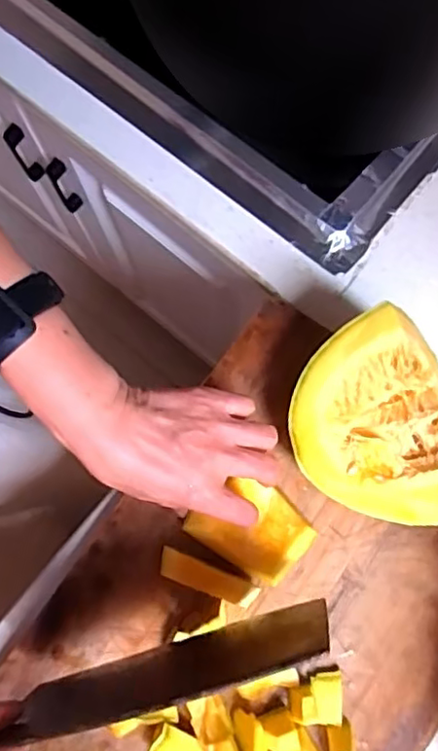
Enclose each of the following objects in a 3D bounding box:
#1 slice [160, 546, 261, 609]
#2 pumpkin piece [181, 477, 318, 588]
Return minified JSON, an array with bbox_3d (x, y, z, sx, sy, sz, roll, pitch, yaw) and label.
[{"bbox_3d":[-0.008,0.145,0.448,0.071,0.022,0.020,21,79,6],"label":"slice"},{"bbox_3d":[0.023,0.107,0.444,0.080,0.028,0.058,30,80,8],"label":"pumpkin piece"}]

